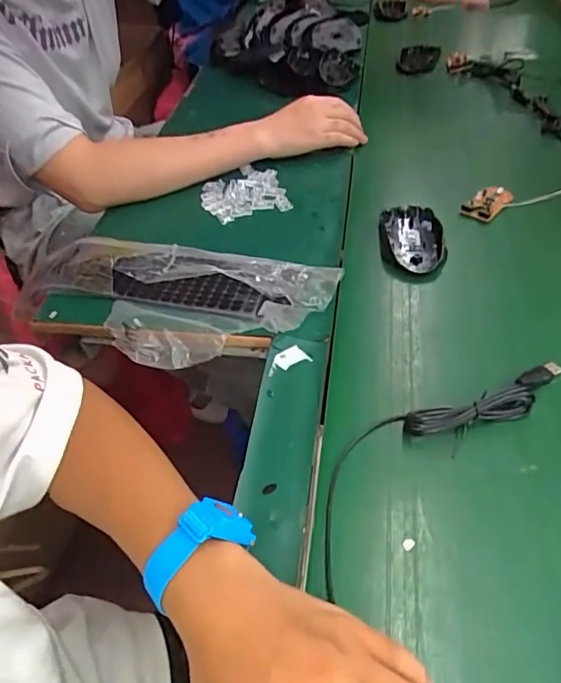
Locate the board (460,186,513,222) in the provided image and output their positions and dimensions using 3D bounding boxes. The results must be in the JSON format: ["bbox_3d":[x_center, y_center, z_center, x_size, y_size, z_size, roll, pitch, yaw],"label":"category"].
[{"bbox_3d":[0.239,-0.161,0.599,0.036,0.016,0.066,28,54,28],"label":"board"}]

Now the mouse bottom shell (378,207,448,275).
[{"bbox_3d":[0.140,-0.111,0.559,0.063,0.024,0.103,0,46,4],"label":"mouse bottom shell"}]

